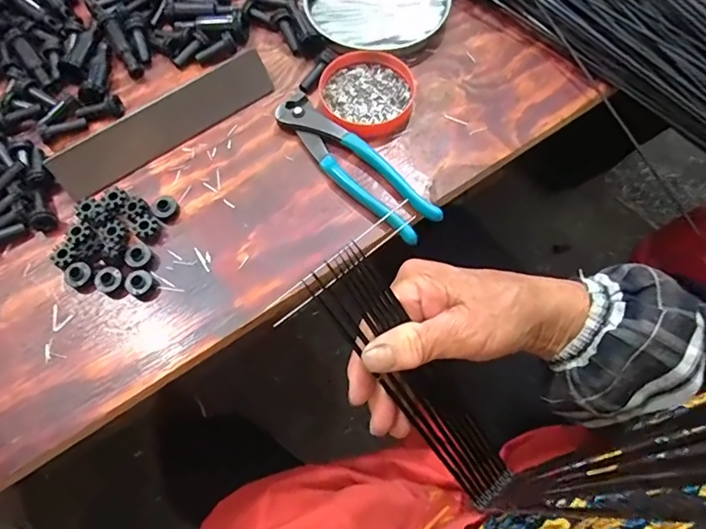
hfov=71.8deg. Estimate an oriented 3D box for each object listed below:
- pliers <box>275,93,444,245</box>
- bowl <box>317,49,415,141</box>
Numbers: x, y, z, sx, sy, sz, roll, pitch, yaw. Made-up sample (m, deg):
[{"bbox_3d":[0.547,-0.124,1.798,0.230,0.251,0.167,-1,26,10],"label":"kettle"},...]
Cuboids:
[{"bbox_3d":[0.000,-0.080,0.386,0.038,0.014,0.160,-40,72,-15],"label":"pliers"},{"bbox_3d":[0.011,-0.144,0.413,0.079,0.014,0.080,0,66,1],"label":"bowl"}]

